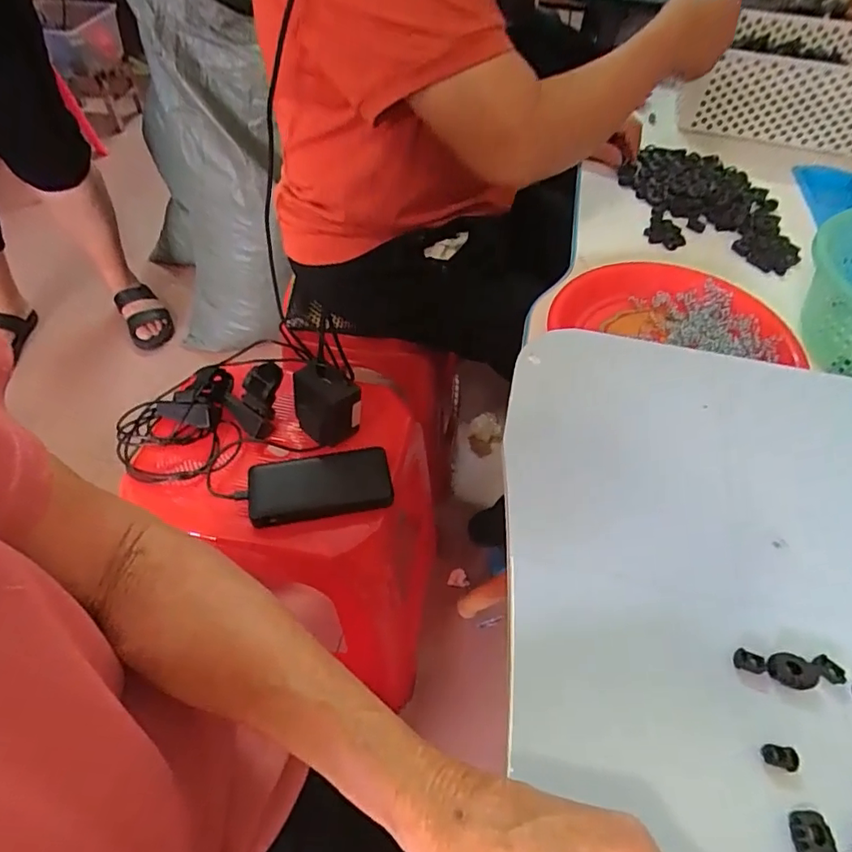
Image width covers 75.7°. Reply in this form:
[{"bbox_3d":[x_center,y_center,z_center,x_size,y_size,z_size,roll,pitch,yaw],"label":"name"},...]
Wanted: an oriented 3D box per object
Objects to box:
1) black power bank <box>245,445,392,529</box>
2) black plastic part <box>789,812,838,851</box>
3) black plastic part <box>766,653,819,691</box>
[{"bbox_3d":[-0.118,0.067,0.614,0.152,0.029,0.072,-6,52,-6],"label":"black power bank"},{"bbox_3d":[0.174,0.186,0.246,0.014,0.009,0.021,-1,52,-3],"label":"black plastic part"},{"bbox_3d":[0.192,0.128,0.287,0.024,0.006,0.016,10,52,6],"label":"black plastic part"}]

